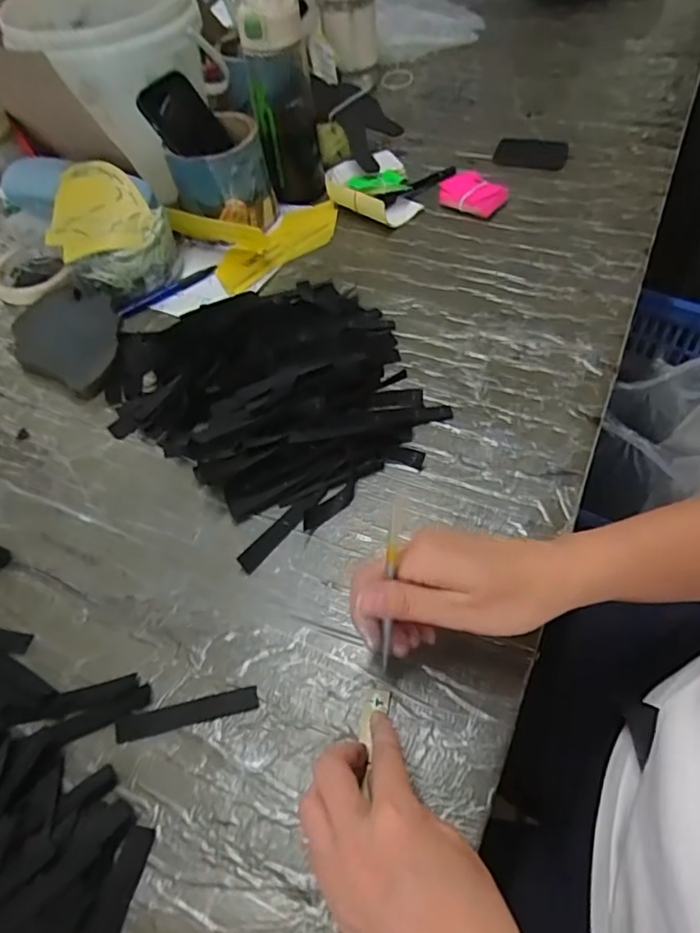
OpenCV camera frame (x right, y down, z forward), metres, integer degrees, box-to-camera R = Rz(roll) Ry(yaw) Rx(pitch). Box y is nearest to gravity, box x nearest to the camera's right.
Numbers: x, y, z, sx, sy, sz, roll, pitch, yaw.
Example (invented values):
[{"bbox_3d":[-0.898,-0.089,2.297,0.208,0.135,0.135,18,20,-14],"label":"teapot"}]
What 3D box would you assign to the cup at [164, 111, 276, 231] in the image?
[{"bbox_3d":[-0.146,-0.330,0.673,0.097,0.102,0.101,-3,53,4],"label":"cup"}]

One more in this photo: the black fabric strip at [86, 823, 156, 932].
[{"bbox_3d":[-0.130,0.245,0.310,0.016,0.007,0.091,7,55,10],"label":"black fabric strip"}]

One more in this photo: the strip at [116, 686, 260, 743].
[{"bbox_3d":[-0.106,0.159,0.377,0.091,0.004,0.016,-13,53,-4],"label":"strip"}]

